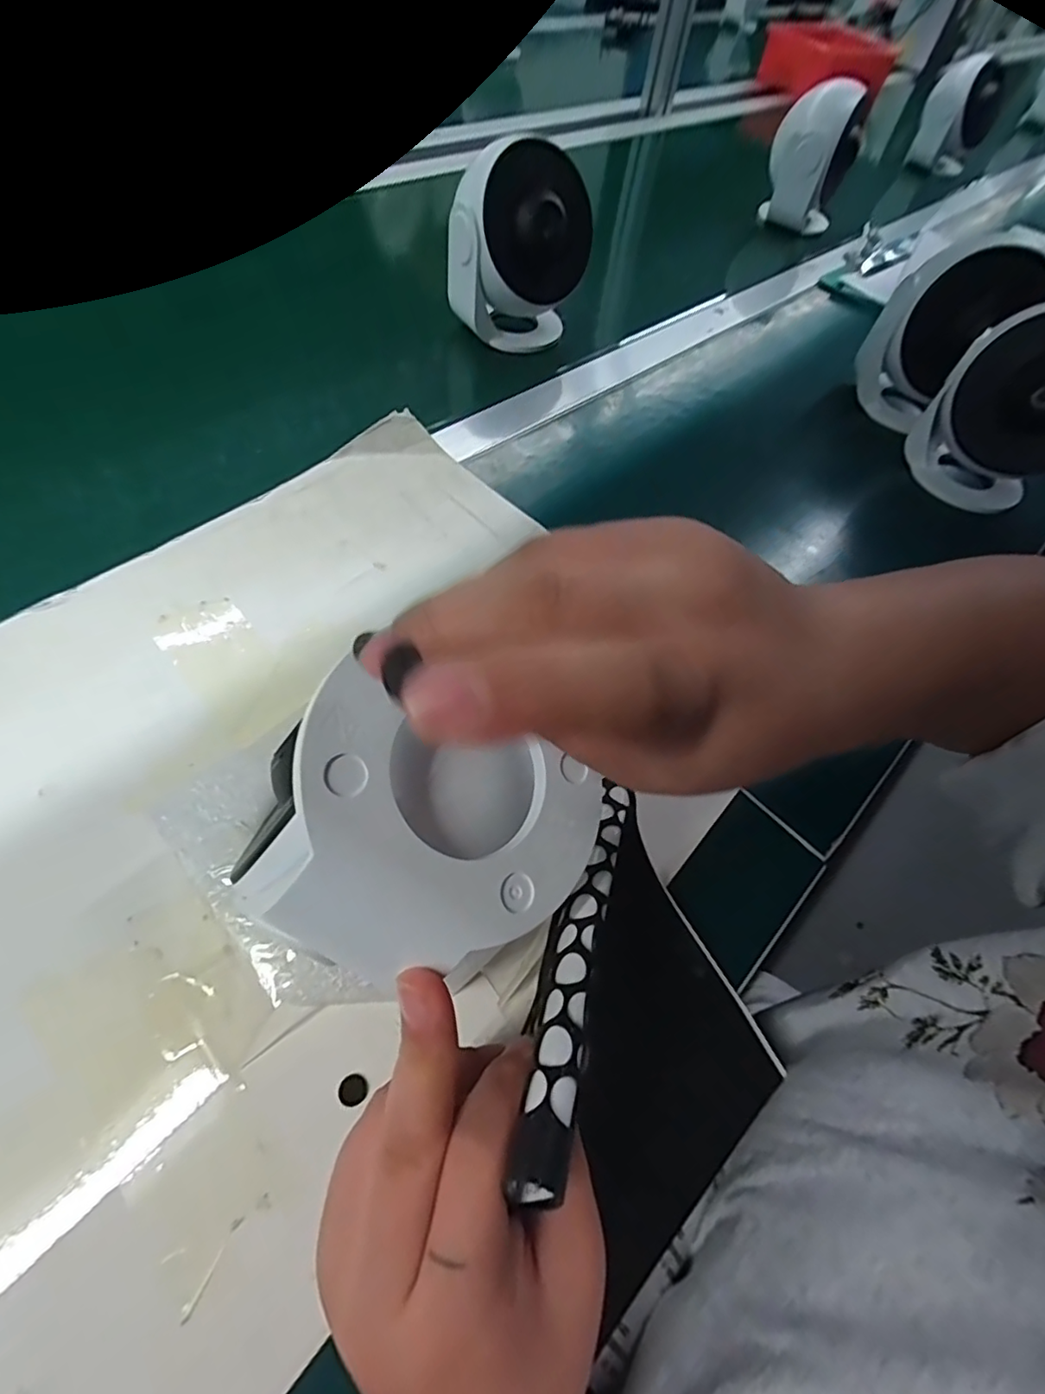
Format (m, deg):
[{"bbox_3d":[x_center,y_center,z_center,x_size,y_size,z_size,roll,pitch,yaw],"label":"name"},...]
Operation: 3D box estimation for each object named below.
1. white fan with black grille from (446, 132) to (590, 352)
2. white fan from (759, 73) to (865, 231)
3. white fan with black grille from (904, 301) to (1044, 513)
[{"bbox_3d":[-0.001,-0.381,0.488,0.106,0.136,0.077,-34,68,-26],"label":"white fan with black grille"},{"bbox_3d":[0.373,-0.696,0.732,0.100,0.134,0.089,24,57,7],"label":"white fan"},{"bbox_3d":[0.386,-0.219,0.443,0.117,0.129,0.087,41,63,18],"label":"white fan with black grille"}]

